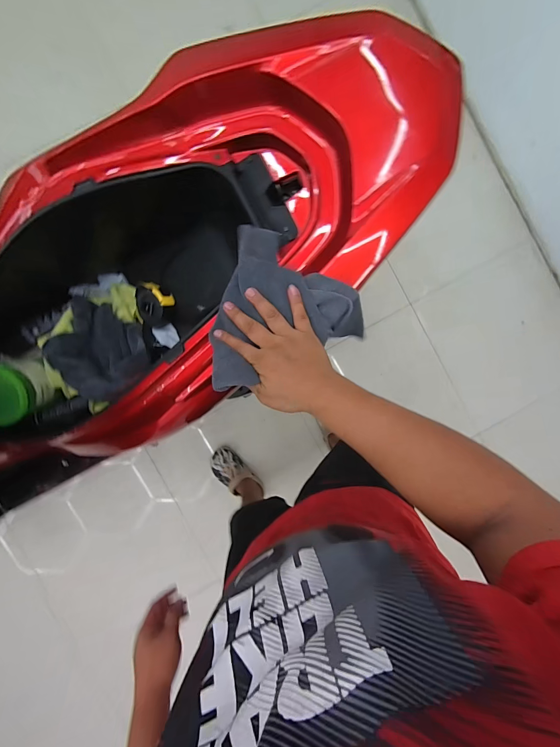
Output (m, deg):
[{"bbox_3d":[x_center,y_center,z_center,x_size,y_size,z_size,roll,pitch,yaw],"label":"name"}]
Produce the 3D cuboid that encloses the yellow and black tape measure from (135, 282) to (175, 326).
[{"bbox_3d":[-0.254,-0.138,0.636,0.077,0.033,0.077,7,104,28],"label":"yellow and black tape measure"}]

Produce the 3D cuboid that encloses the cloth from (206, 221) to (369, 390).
[{"bbox_3d":[-0.014,-0.101,0.416,0.208,0.067,0.187,-25,93,-1],"label":"cloth"}]

